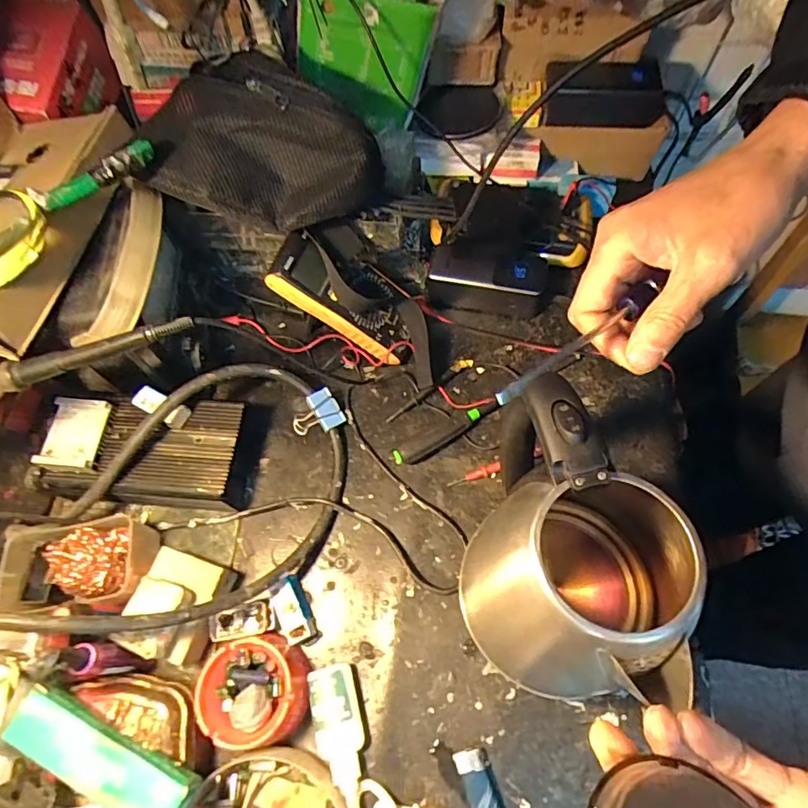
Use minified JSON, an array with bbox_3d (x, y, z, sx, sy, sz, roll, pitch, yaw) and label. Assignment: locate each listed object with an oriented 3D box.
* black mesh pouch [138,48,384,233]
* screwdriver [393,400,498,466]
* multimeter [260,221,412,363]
[{"bbox_3d":[-0.119,-0.232,0.461,0.191,0.086,0.131,-3,64,2],"label":"black mesh pouch"},{"bbox_3d":[0.046,0.029,0.527,0.120,0.027,0.021,-29,66,-10],"label":"screwdriver"},{"bbox_3d":[-0.051,-0.120,0.545,0.175,0.027,0.096,33,78,-27],"label":"multimeter"}]

